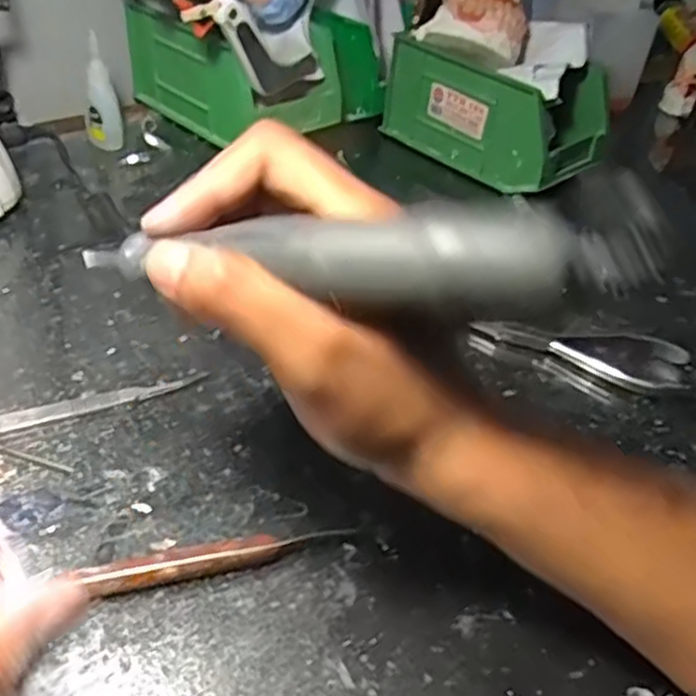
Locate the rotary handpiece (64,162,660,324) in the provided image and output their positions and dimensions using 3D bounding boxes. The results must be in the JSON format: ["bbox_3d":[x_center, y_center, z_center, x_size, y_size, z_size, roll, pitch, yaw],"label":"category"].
[{"bbox_3d":[-0.003,-0.027,0.212,0.169,0.026,0.023,2,35,23],"label":"rotary handpiece"}]

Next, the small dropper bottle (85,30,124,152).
[{"bbox_3d":[-0.192,-0.196,0.571,0.027,0.084,0.020,-6,41,-16],"label":"small dropper bottle"}]

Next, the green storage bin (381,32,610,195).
[{"bbox_3d":[0.129,-0.205,0.627,0.099,0.082,0.171,-26,50,-35],"label":"green storage bin"}]

